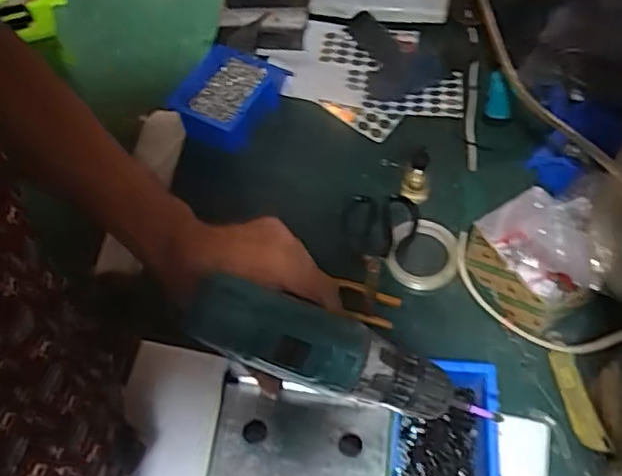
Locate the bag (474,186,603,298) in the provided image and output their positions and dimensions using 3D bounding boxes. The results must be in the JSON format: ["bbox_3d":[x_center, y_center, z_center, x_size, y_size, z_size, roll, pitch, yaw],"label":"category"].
[{"bbox_3d":[0.279,0.015,0.759,0.091,0.161,0.142,-31,63,-14],"label":"bag"}]

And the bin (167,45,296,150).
[{"bbox_3d":[-0.125,-0.217,0.957,0.123,0.064,0.174,23,63,15],"label":"bin"}]

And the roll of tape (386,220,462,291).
[{"bbox_3d":[0.153,0.021,0.845,0.091,0.021,0.104,9,61,8],"label":"roll of tape"}]

